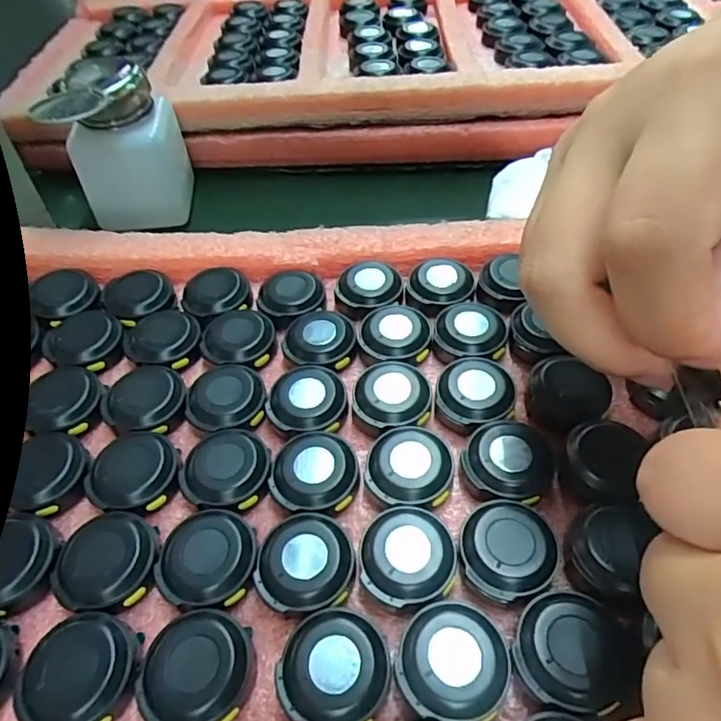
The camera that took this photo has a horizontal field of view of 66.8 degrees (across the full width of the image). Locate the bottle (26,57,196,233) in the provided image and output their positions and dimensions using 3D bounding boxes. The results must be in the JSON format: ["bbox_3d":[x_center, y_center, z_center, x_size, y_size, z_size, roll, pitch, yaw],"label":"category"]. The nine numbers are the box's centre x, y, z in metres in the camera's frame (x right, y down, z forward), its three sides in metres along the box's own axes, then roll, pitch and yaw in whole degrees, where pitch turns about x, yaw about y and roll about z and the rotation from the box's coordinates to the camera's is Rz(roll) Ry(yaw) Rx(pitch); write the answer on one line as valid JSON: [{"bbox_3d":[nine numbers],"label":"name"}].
[{"bbox_3d":[-0.121,-0.109,0.285,0.058,0.075,0.049,-11,50,-7],"label":"bottle"}]

